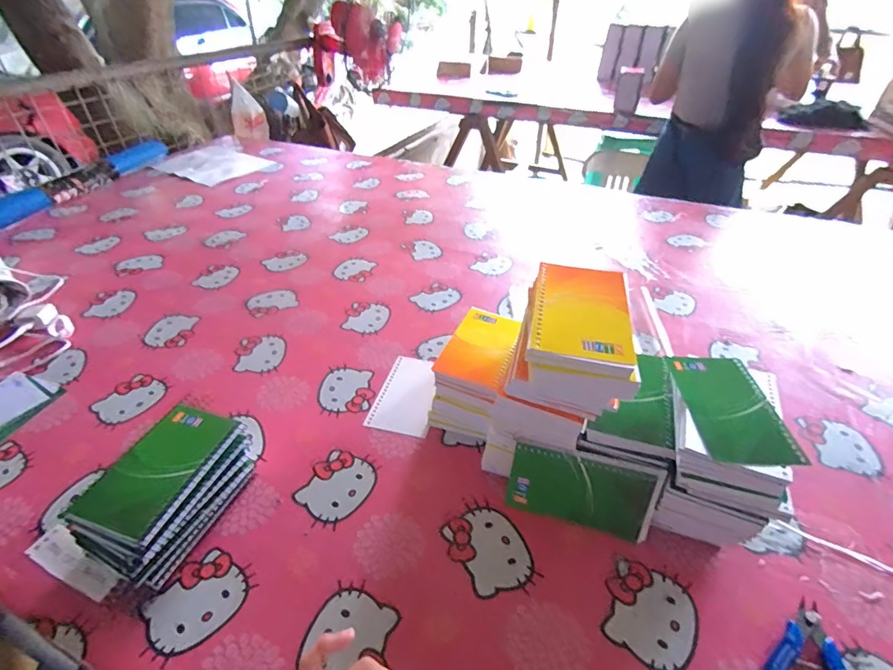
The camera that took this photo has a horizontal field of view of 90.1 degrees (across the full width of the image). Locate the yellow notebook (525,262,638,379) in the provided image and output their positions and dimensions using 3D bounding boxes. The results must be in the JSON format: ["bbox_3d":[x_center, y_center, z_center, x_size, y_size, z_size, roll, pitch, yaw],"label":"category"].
[{"bbox_3d":[0.117,-0.019,0.387,0.082,0.016,0.127,8,41,10],"label":"yellow notebook"}]

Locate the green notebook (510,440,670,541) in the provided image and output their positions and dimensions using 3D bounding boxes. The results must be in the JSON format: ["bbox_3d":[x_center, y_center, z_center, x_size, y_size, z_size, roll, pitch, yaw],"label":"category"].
[{"bbox_3d":[0.131,0.152,0.433,0.135,0.079,0.005,11,23,12],"label":"green notebook"}]

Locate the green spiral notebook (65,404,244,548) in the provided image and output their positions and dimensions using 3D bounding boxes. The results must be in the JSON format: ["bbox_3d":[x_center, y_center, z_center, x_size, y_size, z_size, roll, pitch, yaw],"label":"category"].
[{"bbox_3d":[-0.268,0.125,0.426,0.086,0.015,0.133,13,41,15],"label":"green spiral notebook"}]

